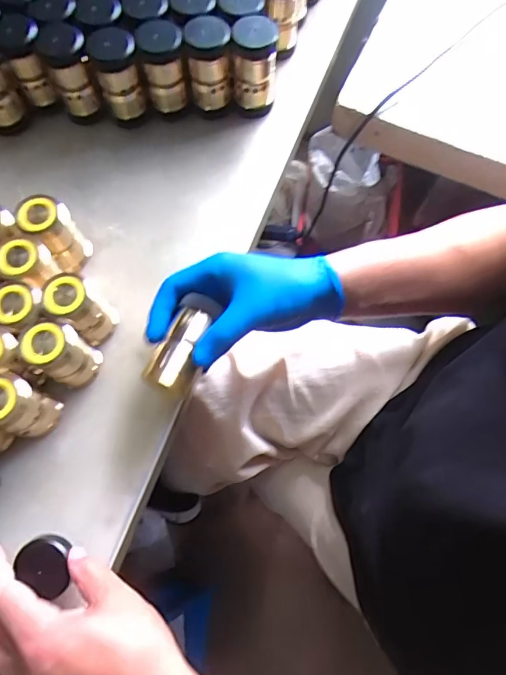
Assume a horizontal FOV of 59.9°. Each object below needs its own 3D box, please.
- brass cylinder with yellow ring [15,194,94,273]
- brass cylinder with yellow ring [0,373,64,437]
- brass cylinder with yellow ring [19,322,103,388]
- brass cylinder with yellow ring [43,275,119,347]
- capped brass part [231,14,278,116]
[{"bbox_3d":[-0.178,-0.094,0.403,0.038,0.083,0.038,0,71,0],"label":"brass cylinder with yellow ring"},{"bbox_3d":[-0.187,0.057,0.355,0.036,0.079,0.037,14,71,4],"label":"brass cylinder with yellow ring"},{"bbox_3d":[-0.156,0.014,0.367,0.038,0.078,0.038,0,71,0],"label":"brass cylinder with yellow ring"},{"bbox_3d":[-0.146,-0.023,0.383,0.036,0.083,0.037,0,71,0],"label":"brass cylinder with yellow ring"},{"bbox_3d":[0.001,-0.268,0.436,0.043,0.090,0.039,1,71,0],"label":"capped brass part"}]

